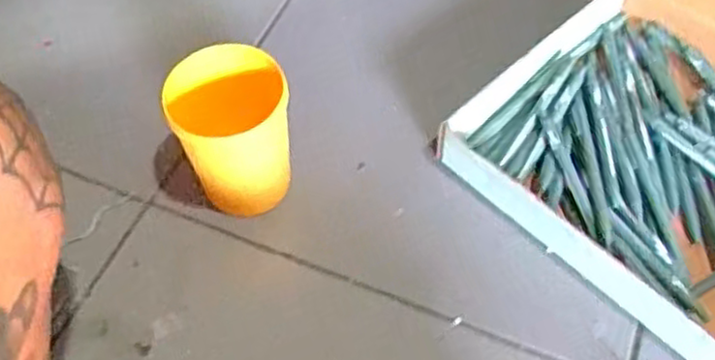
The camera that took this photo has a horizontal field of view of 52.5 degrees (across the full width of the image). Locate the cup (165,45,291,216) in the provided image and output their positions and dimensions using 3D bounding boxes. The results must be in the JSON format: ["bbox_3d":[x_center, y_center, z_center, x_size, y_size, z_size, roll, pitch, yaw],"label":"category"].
[{"bbox_3d":[-0.095,-0.034,0.581,0.086,0.130,0.076,-17,58,-9],"label":"cup"}]

